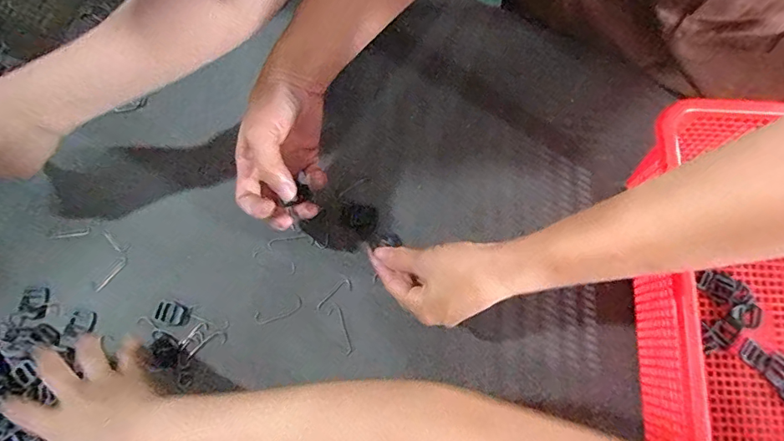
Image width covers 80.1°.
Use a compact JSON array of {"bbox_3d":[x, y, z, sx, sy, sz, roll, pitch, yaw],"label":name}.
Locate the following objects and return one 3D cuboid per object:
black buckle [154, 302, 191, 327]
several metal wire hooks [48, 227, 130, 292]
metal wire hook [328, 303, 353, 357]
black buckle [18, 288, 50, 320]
[{"bbox_3d":[-0.205,0.087,0.434,0.031,0.004,0.020,19,76,2],"label":"black buckle"},{"bbox_3d":[-0.288,0.025,0.448,0.048,0.009,0.074,-42,81,-10],"label":"several metal wire hooks"},{"bbox_3d":[-0.047,0.102,0.437,0.012,0.004,0.049,-22,78,-7],"label":"metal wire hook"},{"bbox_3d":[-0.333,0.077,0.432,0.028,0.004,0.028,0,76,-3],"label":"black buckle"}]

